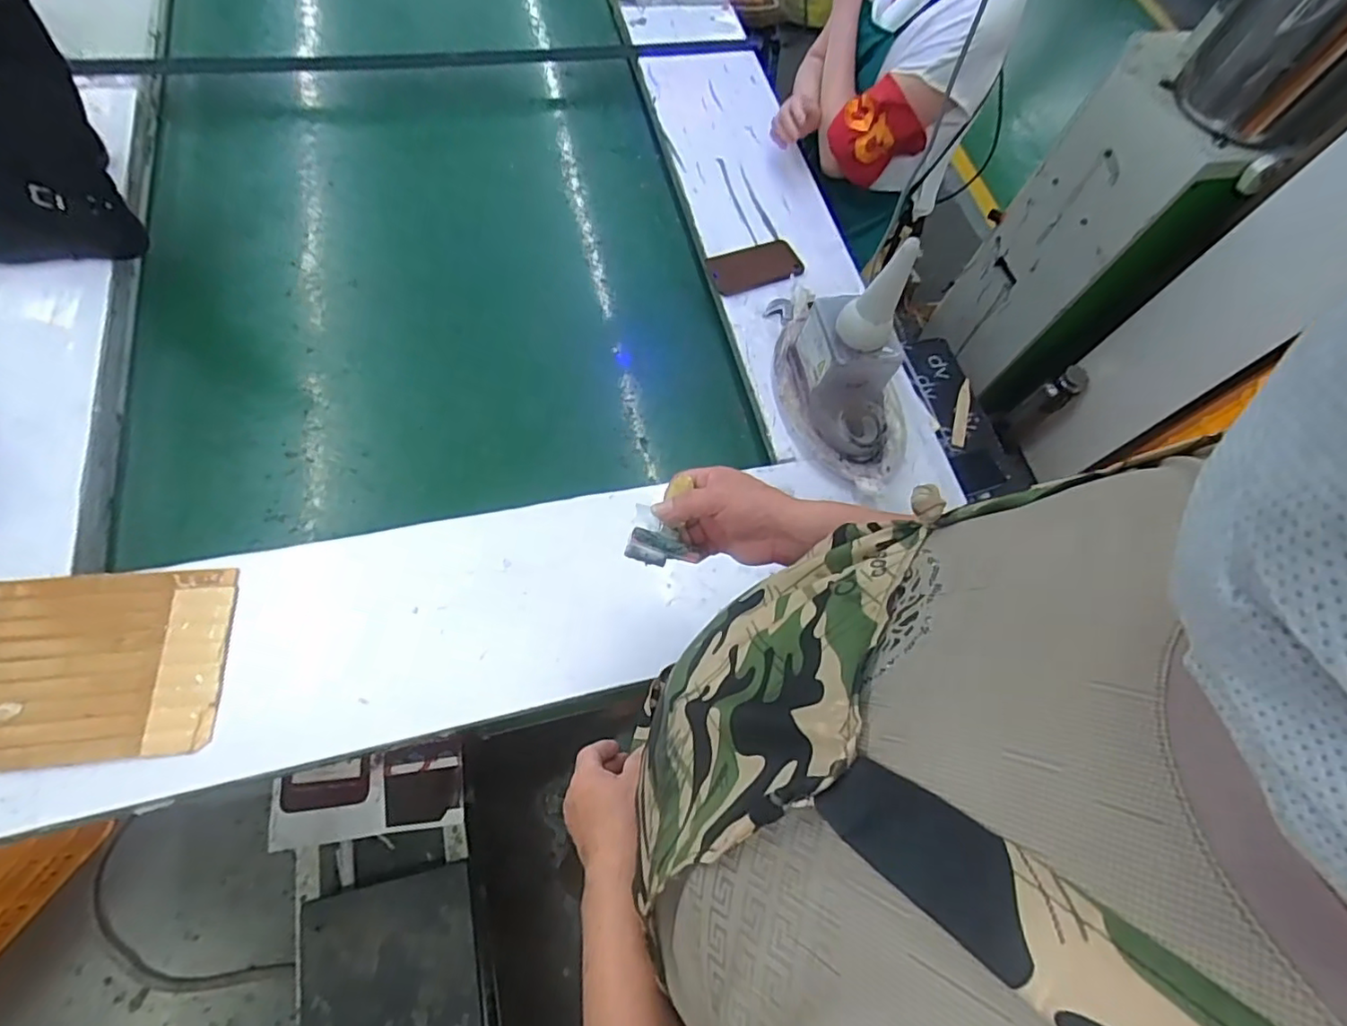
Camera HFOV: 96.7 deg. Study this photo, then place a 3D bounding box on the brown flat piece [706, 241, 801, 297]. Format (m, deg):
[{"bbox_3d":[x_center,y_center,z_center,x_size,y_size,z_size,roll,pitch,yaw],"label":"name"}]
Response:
[{"bbox_3d":[0.135,-0.401,0.975,0.162,0.014,0.080,-18,77,-20],"label":"brown flat piece"}]

